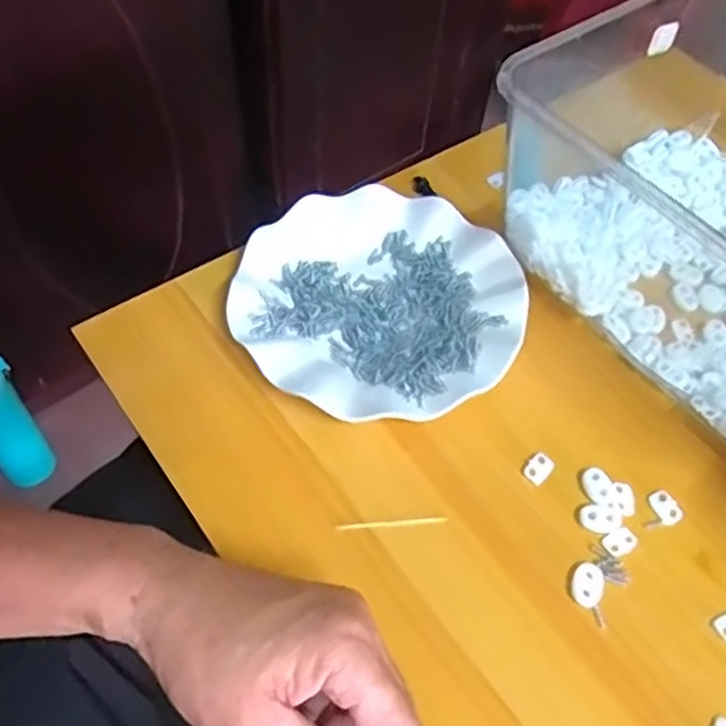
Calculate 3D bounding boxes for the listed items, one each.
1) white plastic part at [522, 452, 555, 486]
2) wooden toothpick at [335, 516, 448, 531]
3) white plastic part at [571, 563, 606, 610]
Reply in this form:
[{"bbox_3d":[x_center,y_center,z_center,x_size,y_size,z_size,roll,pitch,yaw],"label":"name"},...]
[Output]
[{"bbox_3d":[0.103,0.061,0.431,0.014,0.004,0.019,40,62,21],"label":"white plastic part"},{"bbox_3d":[0.016,0.089,0.411,0.061,0.004,0.004,-3,56,-6],"label":"wooden toothpick"},{"bbox_3d":[0.120,0.118,0.392,0.017,0.004,0.025,17,56,7],"label":"white plastic part"}]

